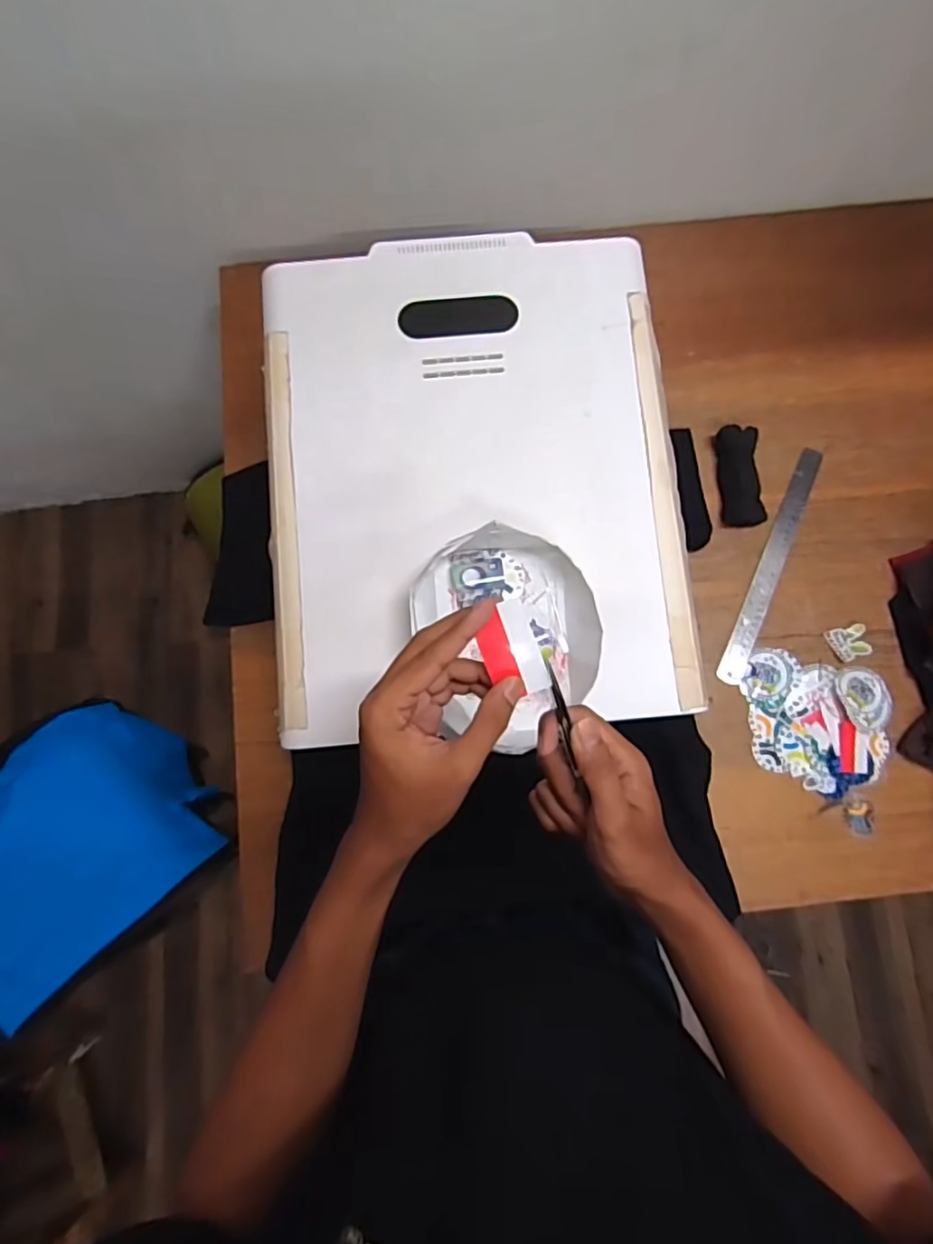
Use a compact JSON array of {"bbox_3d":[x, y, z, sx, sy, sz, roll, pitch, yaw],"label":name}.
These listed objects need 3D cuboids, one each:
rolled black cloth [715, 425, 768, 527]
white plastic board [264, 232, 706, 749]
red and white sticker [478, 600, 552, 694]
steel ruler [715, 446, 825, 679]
[{"bbox_3d":[0.340,-0.179,0.762,0.045,0.031,0.128,-2,80,-1],"label":"rolled black cloth"},{"bbox_3d":[0.006,-0.150,0.610,0.393,0.018,0.497,-5,81,0],"label":"white plastic board"},{"bbox_3d":[0.028,0.018,0.382,0.034,0.004,0.058,-20,99,1],"label":"red and white sticker"},{"bbox_3d":[0.379,-0.075,0.759,0.030,0.006,0.319,23,80,3],"label":"steel ruler"}]

